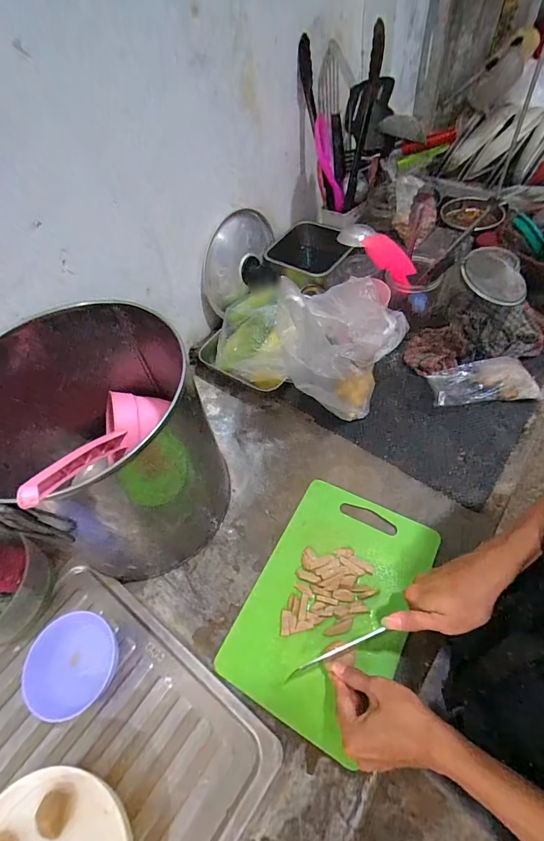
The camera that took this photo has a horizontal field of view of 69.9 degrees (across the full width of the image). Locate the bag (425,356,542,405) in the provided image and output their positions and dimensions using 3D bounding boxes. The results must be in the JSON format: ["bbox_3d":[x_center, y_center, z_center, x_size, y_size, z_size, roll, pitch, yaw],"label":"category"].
[{"bbox_3d":[0.358,-0.069,0.661,0.168,0.035,0.080,-8,55,2],"label":"bag"}]

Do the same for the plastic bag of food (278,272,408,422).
[{"bbox_3d":[0.110,-0.106,0.605,0.155,0.216,0.104,17,60,19],"label":"plastic bag of food"}]

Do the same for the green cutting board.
[{"bbox_3d":[0.080,0.238,0.524,0.197,0.012,0.295,23,63,19],"label":"green cutting board"}]

